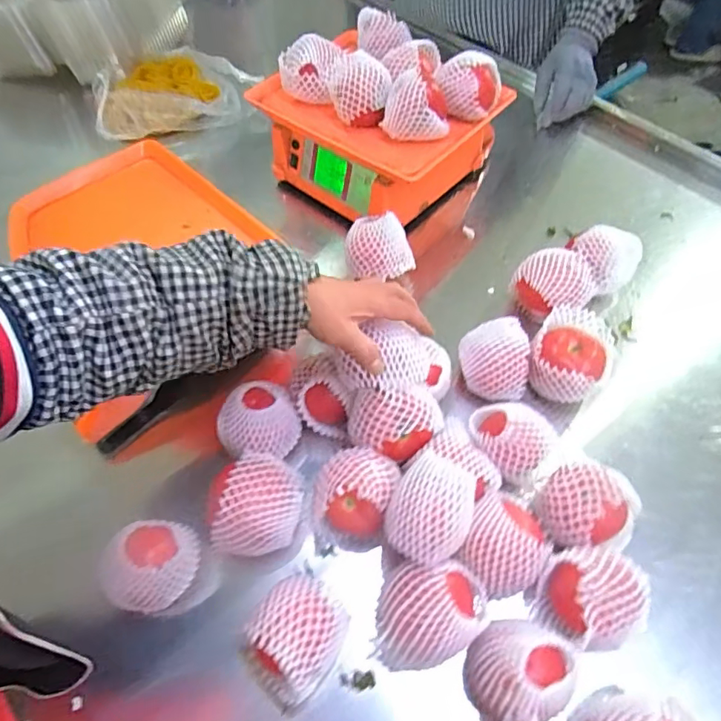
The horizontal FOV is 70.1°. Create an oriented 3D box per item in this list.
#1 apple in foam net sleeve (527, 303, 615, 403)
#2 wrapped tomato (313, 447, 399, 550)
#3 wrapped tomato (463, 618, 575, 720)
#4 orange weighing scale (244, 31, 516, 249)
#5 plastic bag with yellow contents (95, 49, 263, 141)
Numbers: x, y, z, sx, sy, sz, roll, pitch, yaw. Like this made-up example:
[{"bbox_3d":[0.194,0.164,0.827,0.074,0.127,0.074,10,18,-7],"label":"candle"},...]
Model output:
[{"bbox_3d":[0.231,-0.004,0.565,0.079,0.076,0.086,28,62,19],"label":"apple in foam net sleeve"},{"bbox_3d":[-0.004,0.124,0.485,0.072,0.070,0.077,15,58,11],"label":"wrapped tomato"},{"bbox_3d":[0.122,0.240,0.398,0.072,0.066,0.066,-7,56,-2],"label":"wrapped tomato"},{"bbox_3d":[0.028,-0.328,0.764,0.305,0.154,0.248,32,63,21],"label":"orange weighing scale"},{"bbox_3d":[-0.327,-0.475,0.906,0.270,0.055,0.182,-17,57,-9],"label":"plastic bag with yellow contents"}]

